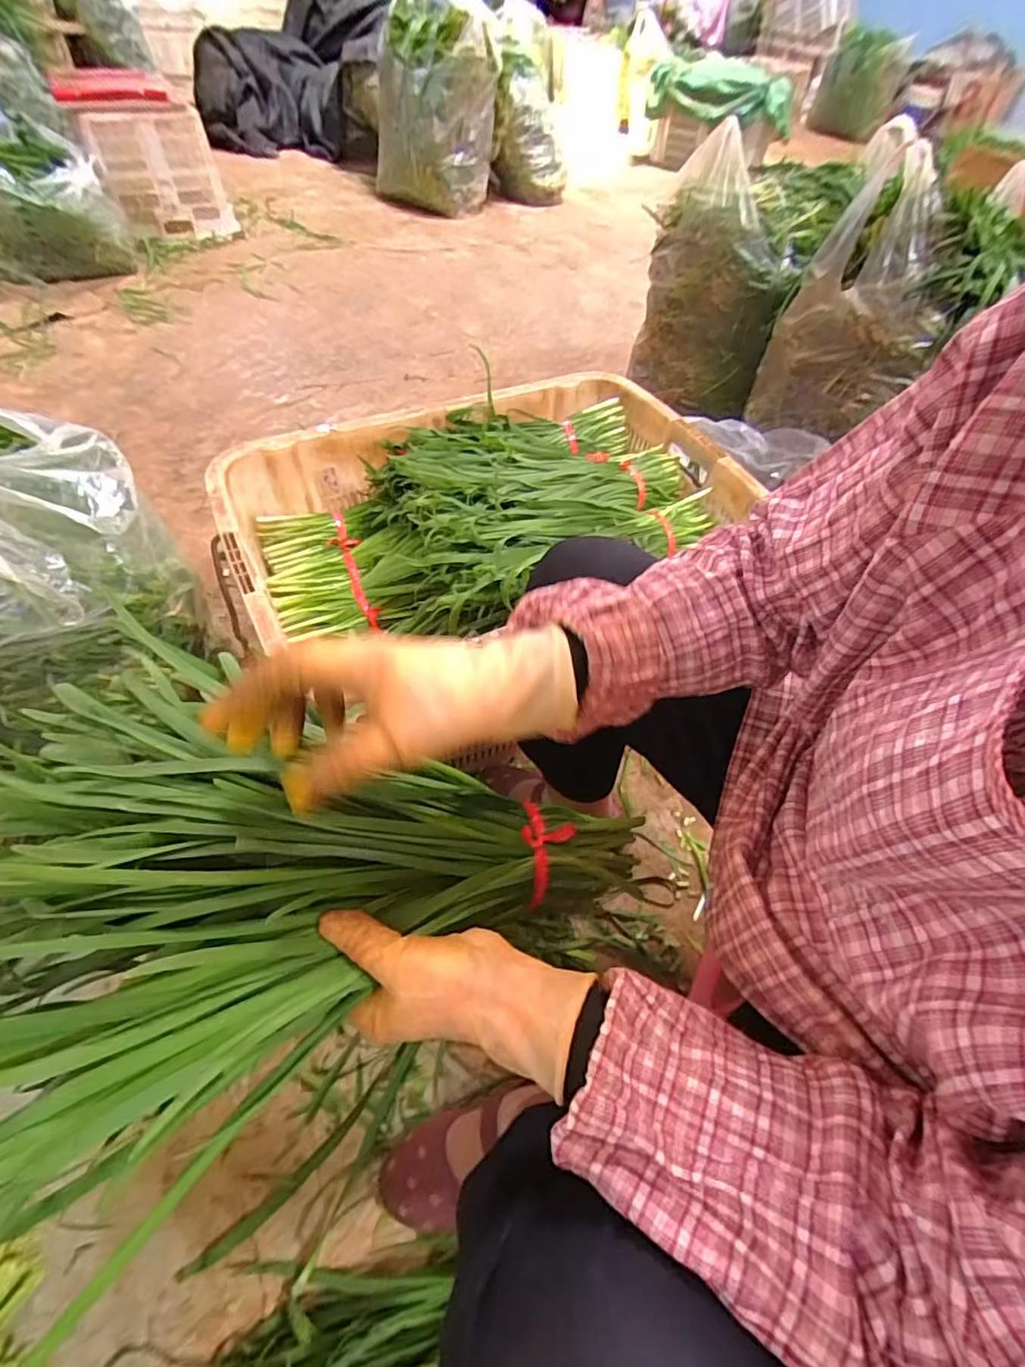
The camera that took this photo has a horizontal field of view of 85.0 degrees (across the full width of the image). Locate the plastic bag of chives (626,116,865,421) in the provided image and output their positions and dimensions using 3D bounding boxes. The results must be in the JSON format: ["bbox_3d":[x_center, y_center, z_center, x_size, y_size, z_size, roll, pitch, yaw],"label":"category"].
[{"bbox_3d":[0.469,-0.871,1.238,0.323,0.420,0.253,26,56,14],"label":"plastic bag of chives"}]

